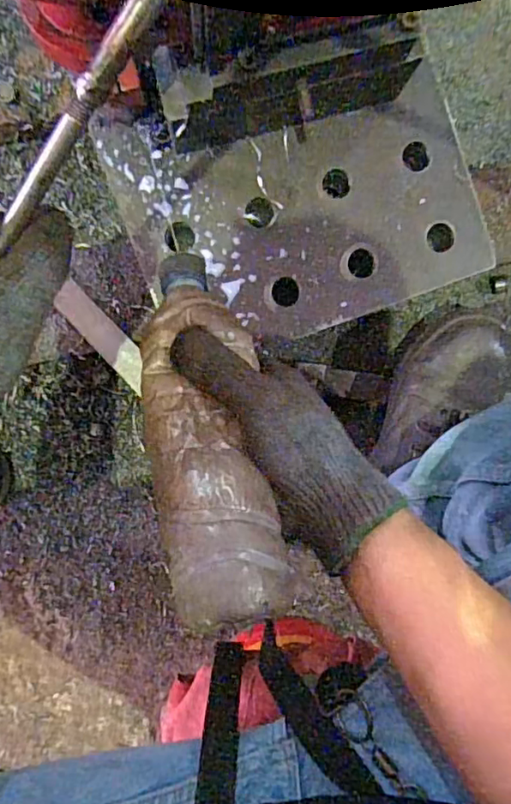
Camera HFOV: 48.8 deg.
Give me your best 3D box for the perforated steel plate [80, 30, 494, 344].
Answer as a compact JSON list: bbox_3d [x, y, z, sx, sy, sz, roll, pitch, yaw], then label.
[{"bbox_3d":[0.043,-0.175,0.499,0.299,0.014,0.215,-19,97,-3],"label":"perforated steel plate"}]

